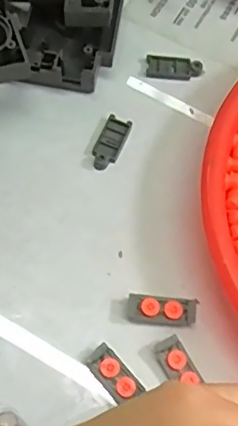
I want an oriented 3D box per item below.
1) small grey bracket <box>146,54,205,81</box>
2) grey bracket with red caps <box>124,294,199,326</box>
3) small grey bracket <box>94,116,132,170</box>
[{"bbox_3d":[0.036,-0.094,0.368,0.035,0.006,0.017,3,65,-2],"label":"small grey bracket"},{"bbox_3d":[0.022,0.050,0.297,0.037,0.007,0.014,5,65,-1],"label":"grey bracket with red caps"},{"bbox_3d":[-0.005,-0.042,0.339,0.015,0.004,0.035,21,65,6],"label":"small grey bracket"}]

